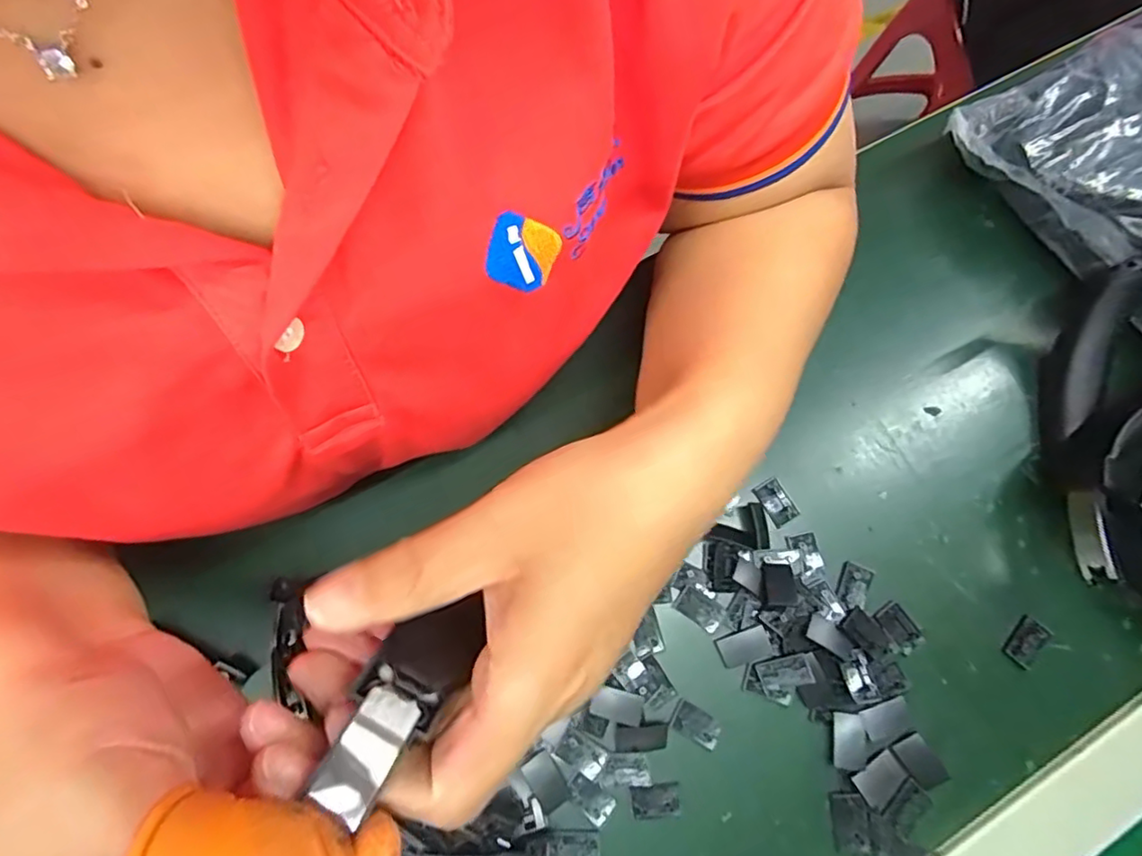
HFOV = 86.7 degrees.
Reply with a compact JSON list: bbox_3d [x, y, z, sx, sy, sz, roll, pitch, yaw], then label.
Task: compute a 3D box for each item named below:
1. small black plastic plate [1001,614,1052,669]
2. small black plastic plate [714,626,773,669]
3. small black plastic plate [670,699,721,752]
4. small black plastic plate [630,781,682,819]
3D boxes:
[{"bbox_3d":[0.243,0.115,0.324,0.015,0.007,0.025,42,78,8],"label":"small black plastic plate"},{"bbox_3d":[0.090,0.114,0.315,0.026,0.004,0.016,-24,83,13],"label":"small black plastic plate"},{"bbox_3d":[0.064,0.151,0.307,0.025,0.004,0.014,32,77,6],"label":"small black plastic plate"},{"bbox_3d":[0.042,0.183,0.296,0.023,0.004,0.014,-5,76,-3],"label":"small black plastic plate"}]

